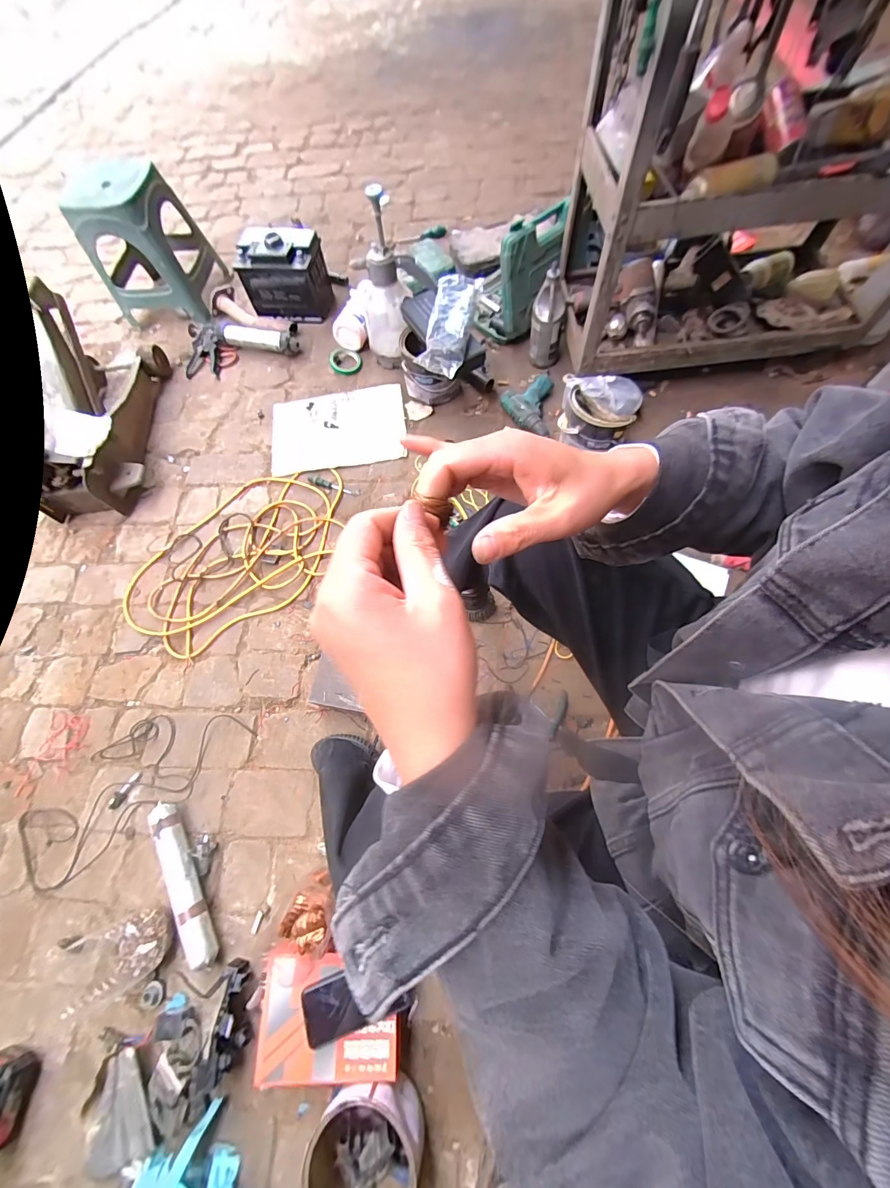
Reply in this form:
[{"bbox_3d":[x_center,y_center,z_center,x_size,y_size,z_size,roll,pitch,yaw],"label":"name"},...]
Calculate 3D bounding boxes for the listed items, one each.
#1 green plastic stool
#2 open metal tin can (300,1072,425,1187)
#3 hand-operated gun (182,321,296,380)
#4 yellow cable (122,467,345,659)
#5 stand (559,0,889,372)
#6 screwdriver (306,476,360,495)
[{"bbox_3d":[-0.861,-1.005,1.167,0.293,0.285,0.269,2,68,4],"label":"green plastic stool"},{"bbox_3d":[-0.110,0.780,0.567,0.153,0.062,0.157,-1,67,3],"label":"open metal tin can"},{"bbox_3d":[-0.600,-0.726,1.198,0.337,0.061,0.154,-1,70,2],"label":"hand-operated gun"},{"bbox_3d":[-0.485,-0.098,1.005,0.330,0.021,0.573,41,75,18],"label":"yellow cable"},{"bbox_3d":[0.685,-0.866,0.808,0.824,0.616,0.339,-7,67,1],"label":"stand"},{"bbox_3d":[-0.290,-0.281,1.067,0.142,0.016,0.023,14,69,9],"label":"screwdriver"}]

